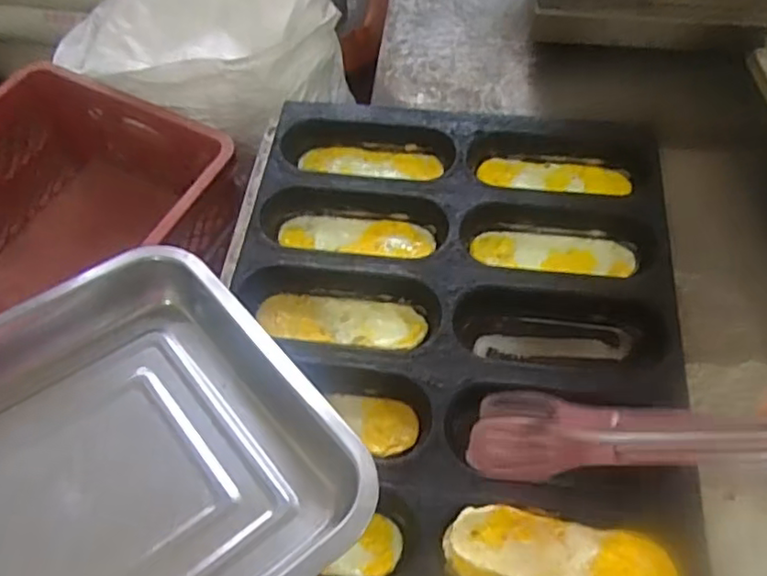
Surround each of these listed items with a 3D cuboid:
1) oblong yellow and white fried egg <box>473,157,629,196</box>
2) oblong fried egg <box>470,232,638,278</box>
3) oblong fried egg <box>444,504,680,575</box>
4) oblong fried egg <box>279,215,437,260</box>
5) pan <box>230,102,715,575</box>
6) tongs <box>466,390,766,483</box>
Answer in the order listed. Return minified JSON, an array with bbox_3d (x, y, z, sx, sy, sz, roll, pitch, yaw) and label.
[{"bbox_3d":[0.180,-0.115,0.660,0.154,0.017,0.040,4,61,4],"label":"oblong yellow and white fried egg"},{"bbox_3d":[0.166,-0.034,0.611,0.154,0.013,0.047,6,61,5],"label":"oblong fried egg"},{"bbox_3d":[0.128,0.203,0.457,0.158,0.026,0.058,9,61,7],"label":"oblong fried egg"},{"bbox_3d":[-0.026,-0.053,0.632,0.154,0.013,0.044,7,61,6],"label":"oblong fried egg"},{"bbox_3d":[0.046,0.080,0.541,0.413,0.050,0.600,5,61,5],"label":"pan"},{"bbox_3d":[0.170,0.092,0.399,0.226,0.036,0.056,-5,59,19],"label":"tongs"}]

